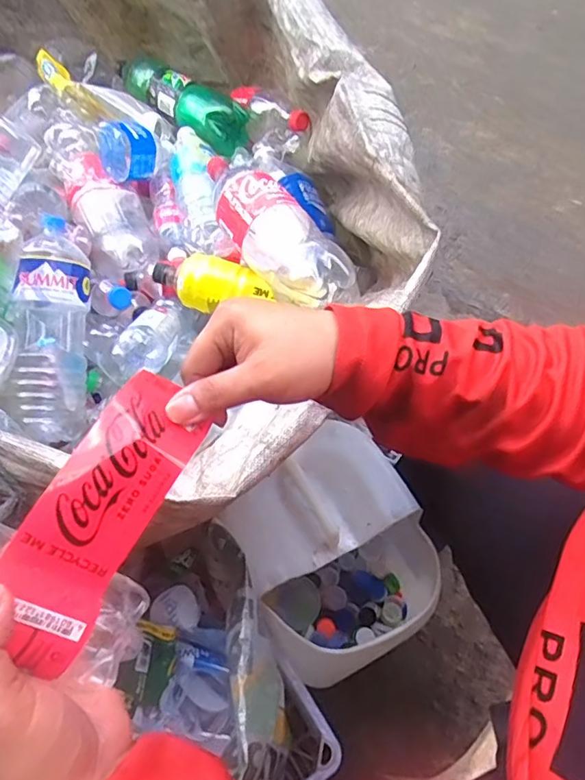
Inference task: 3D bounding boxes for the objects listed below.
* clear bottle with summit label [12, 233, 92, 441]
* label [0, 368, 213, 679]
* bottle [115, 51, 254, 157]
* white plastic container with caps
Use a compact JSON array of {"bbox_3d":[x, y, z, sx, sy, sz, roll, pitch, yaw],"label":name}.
[{"bbox_3d":[-0.333,-0.073,0.750,0.076,0.100,0.280,8,101,8],"label":"clear bottle with summit label"},{"bbox_3d":[-0.091,0.056,0.257,0.049,0.016,0.136,36,70,-20],"label":"label"},{"bbox_3d":[-0.200,-0.508,0.944,0.301,0.078,0.097,36,65,24],"label":"bottle"},{"bbox_3d":[0.072,0.269,0.805,0.232,0.398,0.218,-38,64,-18],"label":"white plastic container with caps"}]

